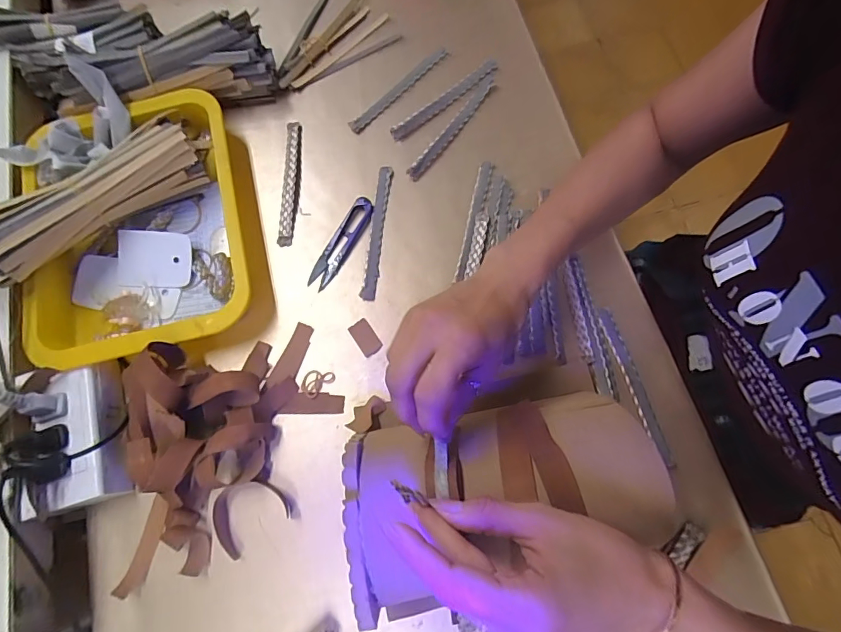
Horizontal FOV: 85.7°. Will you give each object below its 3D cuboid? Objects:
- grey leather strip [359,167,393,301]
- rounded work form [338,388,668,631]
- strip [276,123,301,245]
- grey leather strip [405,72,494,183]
[{"bbox_3d":[-0.042,-0.083,0.445,0.014,0.006,0.140,5,74,4],"label":"grey leather strip"},{"bbox_3d":[0.051,0.115,0.319,0.199,0.099,0.099,-12,74,-3],"label":"rounded work form"},{"bbox_3d":[-0.133,-0.138,0.465,0.016,0.009,0.138,-1,74,2],"label":"strip"},{"bbox_3d":[0.035,-0.197,0.474,0.014,0.010,0.144,35,78,11],"label":"grey leather strip"}]

